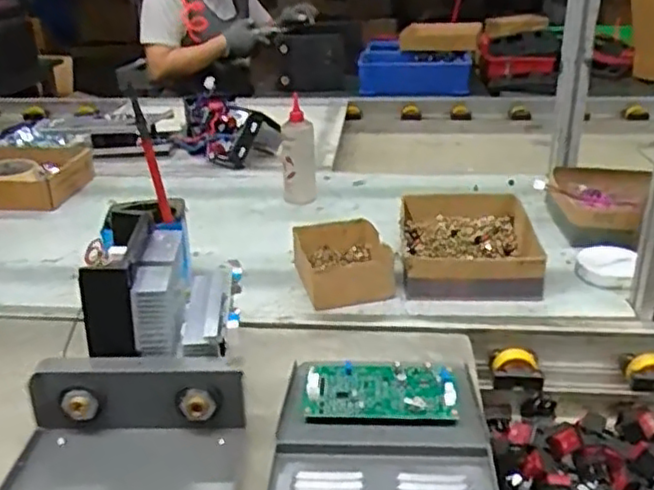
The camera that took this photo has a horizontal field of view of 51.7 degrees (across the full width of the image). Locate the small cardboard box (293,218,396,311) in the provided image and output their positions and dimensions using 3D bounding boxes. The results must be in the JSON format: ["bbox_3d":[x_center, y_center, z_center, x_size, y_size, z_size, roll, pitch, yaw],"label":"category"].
[{"bbox_3d":[0.021,0.023,0.853,0.115,0.051,0.141,-5,25,-8],"label":"small cardboard box"}]

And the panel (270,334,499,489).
[{"bbox_3d":[0.047,0.168,0.556,0.180,0.046,0.207,1,25,5],"label":"panel"}]

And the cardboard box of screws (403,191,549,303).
[{"bbox_3d":[0.180,-0.002,0.886,0.163,0.056,0.234,0,25,3],"label":"cardboard box of screws"}]

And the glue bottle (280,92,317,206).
[{"bbox_3d":[-0.047,-0.139,1.087,0.055,0.152,0.052,-2,25,-1],"label":"glue bottle"}]

